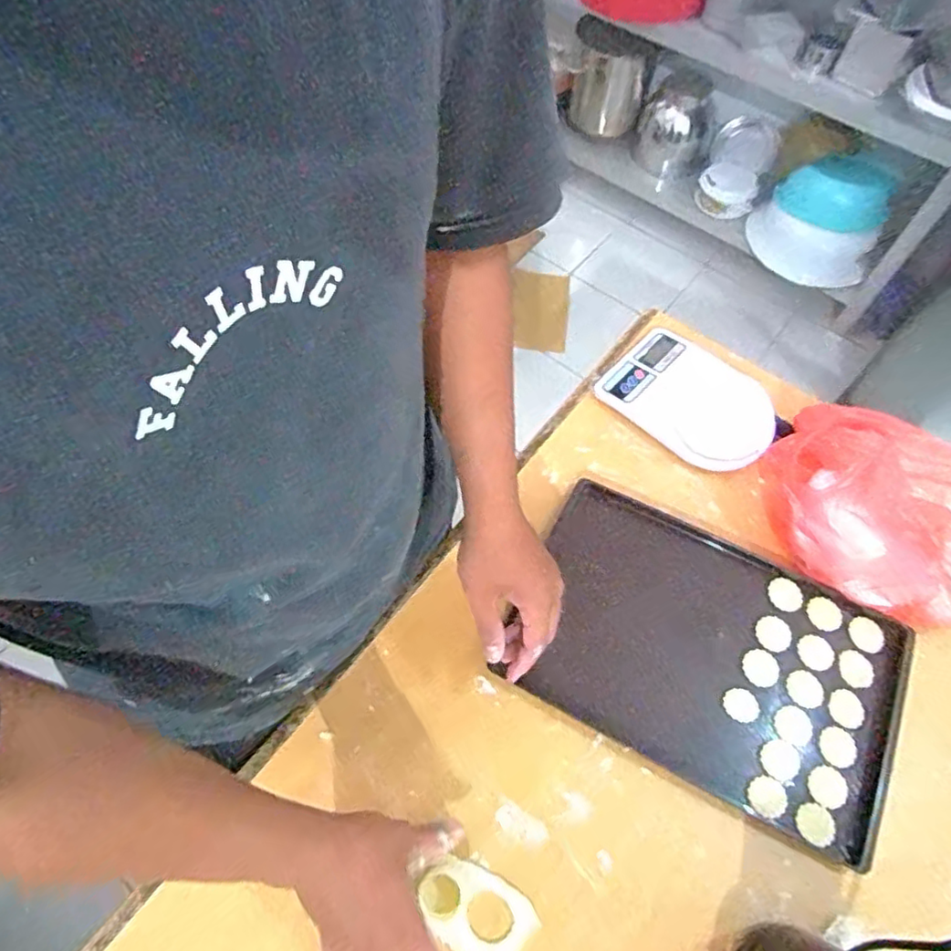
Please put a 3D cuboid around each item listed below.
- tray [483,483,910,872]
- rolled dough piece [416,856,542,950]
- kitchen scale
[{"bbox_3d":[0.234,0.178,0.624,0.370,0.018,0.240,25,64,13],"label":"tray"},{"bbox_3d":[0.000,0.368,0.516,0.100,0.015,0.058,25,64,12],"label":"rolled dough piece"},{"bbox_3d":[0.260,-0.092,0.746,0.198,0.040,0.130,37,68,17],"label":"kitchen scale"}]

